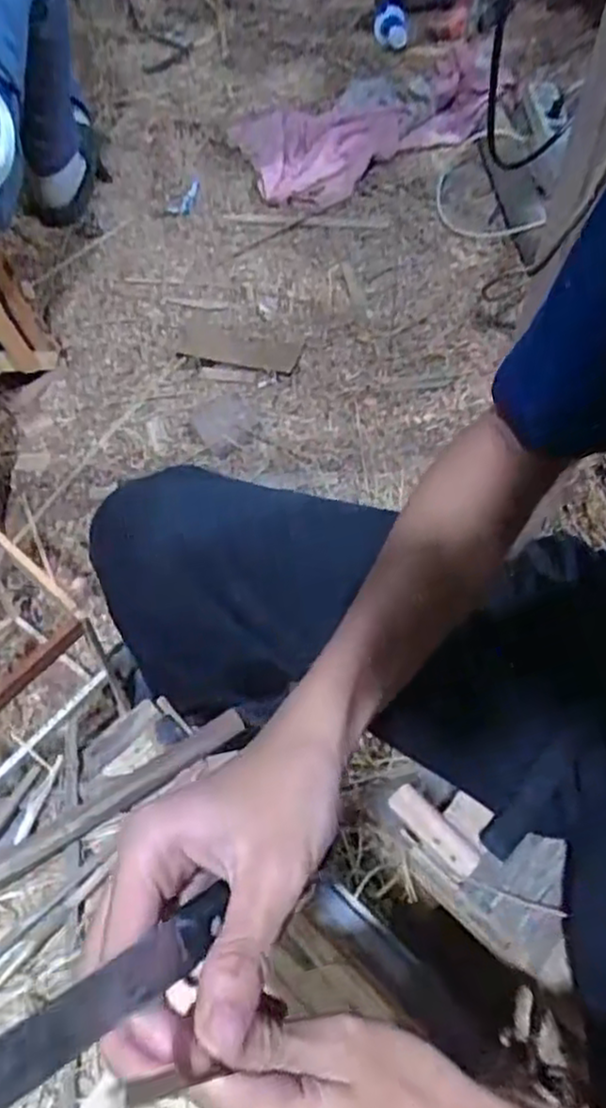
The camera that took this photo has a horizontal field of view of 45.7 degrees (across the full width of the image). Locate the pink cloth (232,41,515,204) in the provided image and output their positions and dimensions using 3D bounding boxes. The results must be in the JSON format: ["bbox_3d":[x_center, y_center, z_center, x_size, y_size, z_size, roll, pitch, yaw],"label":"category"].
[{"bbox_3d":[0.136,-0.854,1.399,0.528,0.054,0.296,-20,70,4],"label":"pink cloth"}]

